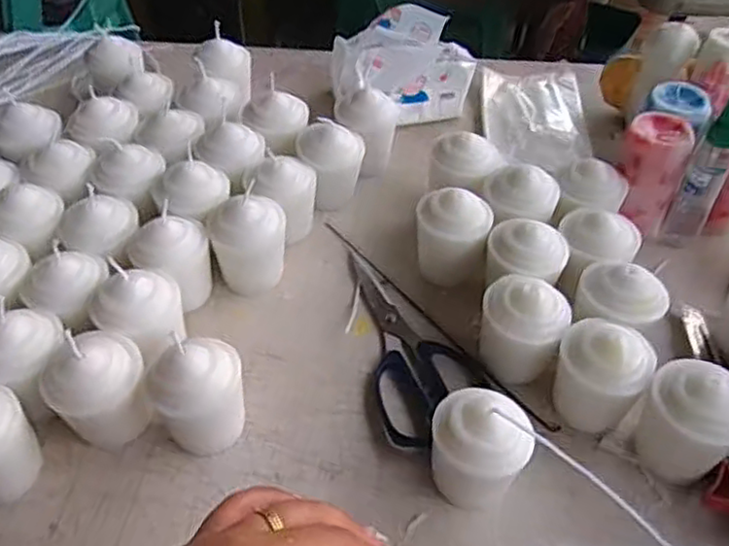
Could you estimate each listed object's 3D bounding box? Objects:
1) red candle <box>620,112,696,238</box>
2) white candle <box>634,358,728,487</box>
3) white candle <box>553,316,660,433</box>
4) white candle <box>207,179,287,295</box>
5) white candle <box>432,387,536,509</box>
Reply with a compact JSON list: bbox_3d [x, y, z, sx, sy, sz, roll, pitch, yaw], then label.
[{"bbox_3d":[0.235,-0.080,0.549,0.052,0.091,0.059,20,52,17],"label":"red candle"},{"bbox_3d":[0.194,0.090,0.395,0.054,0.075,0.045,24,53,19],"label":"white candle"},{"bbox_3d":[0.147,0.070,0.420,0.054,0.065,0.056,0,49,0],"label":"white candle"},{"bbox_3d":[-0.087,-0.023,0.504,0.054,0.079,0.049,-11,50,-9],"label":"white candle"},{"bbox_3d":[0.066,0.102,0.384,0.052,0.066,0.048,0,49,0],"label":"white candle"}]

